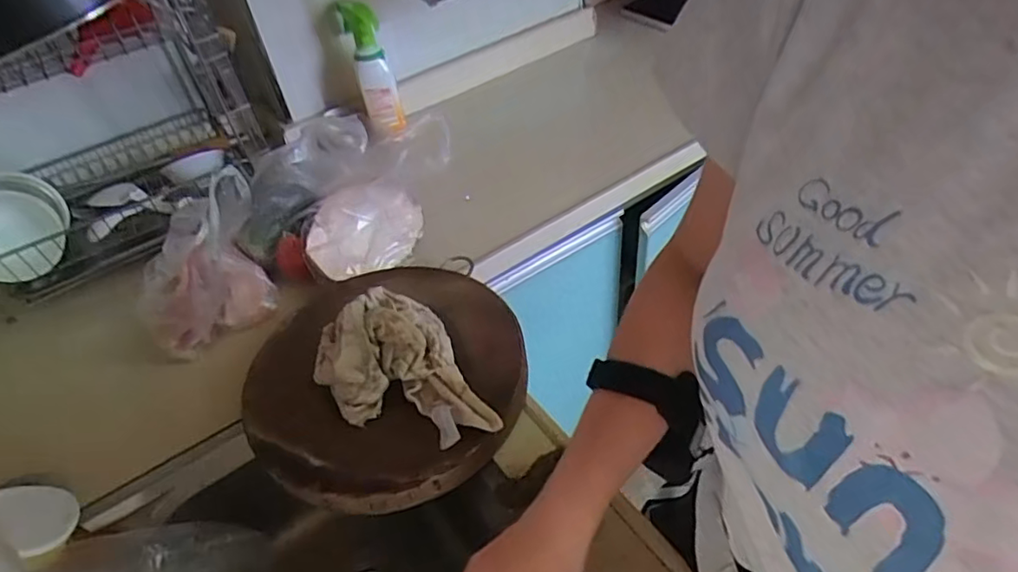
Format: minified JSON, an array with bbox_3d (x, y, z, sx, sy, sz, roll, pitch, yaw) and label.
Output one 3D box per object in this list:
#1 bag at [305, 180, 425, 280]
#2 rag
[{"bbox_3d":[-0.189,-0.076,0.787,0.146,0.075,0.092,-16,45,-8],"label":"bag"},{"bbox_3d":[-0.117,0.083,0.614,0.135,0.064,0.200,-23,46,-15],"label":"rag"}]

